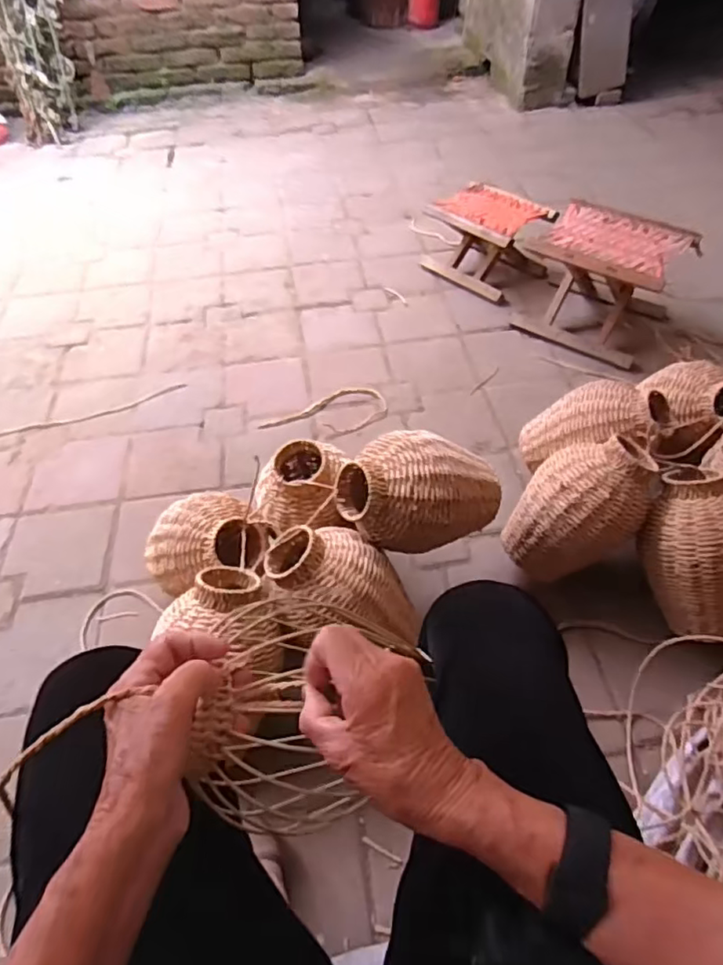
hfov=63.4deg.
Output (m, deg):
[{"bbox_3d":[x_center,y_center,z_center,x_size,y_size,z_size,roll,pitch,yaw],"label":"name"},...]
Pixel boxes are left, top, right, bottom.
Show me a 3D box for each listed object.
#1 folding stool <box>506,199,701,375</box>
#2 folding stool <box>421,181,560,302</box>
[{"bbox_3d":[0.604,-0.506,1.463,0.318,0.234,0.304,33,58,25],"label":"folding stool"},{"bbox_3d":[0.348,-0.675,1.645,0.259,0.186,0.295,-33,57,-24],"label":"folding stool"}]

